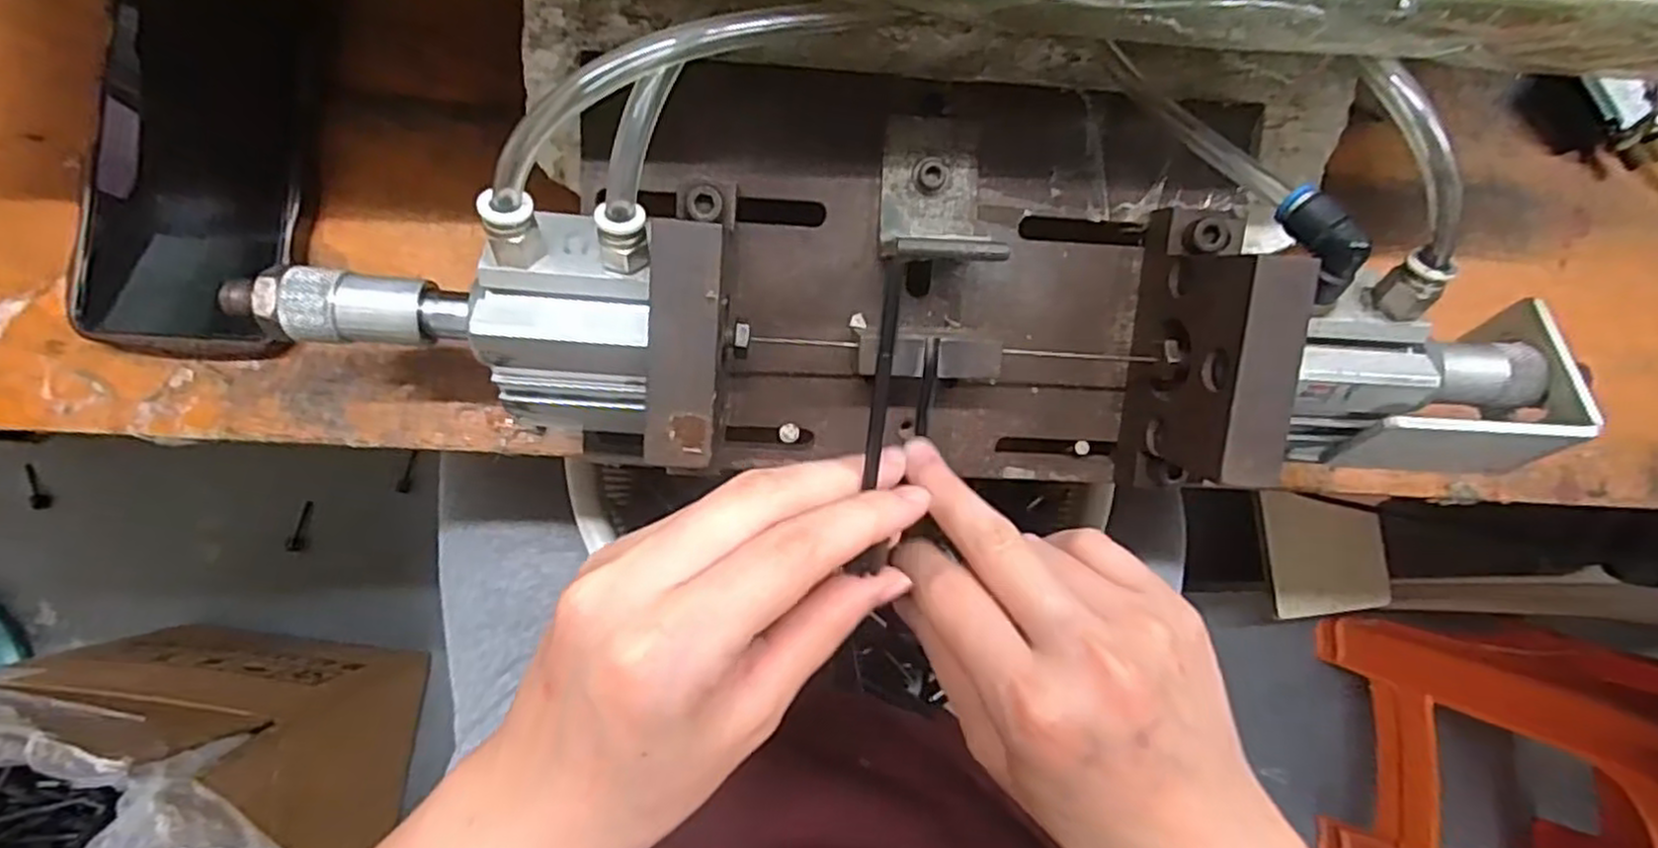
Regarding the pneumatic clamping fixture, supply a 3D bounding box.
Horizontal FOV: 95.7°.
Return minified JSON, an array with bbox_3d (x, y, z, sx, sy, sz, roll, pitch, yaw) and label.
[{"bbox_3d":[0.039,-0.046,0.261,0.442,0.090,0.126,2,84,-5],"label":"pneumatic clamping fixture"}]

